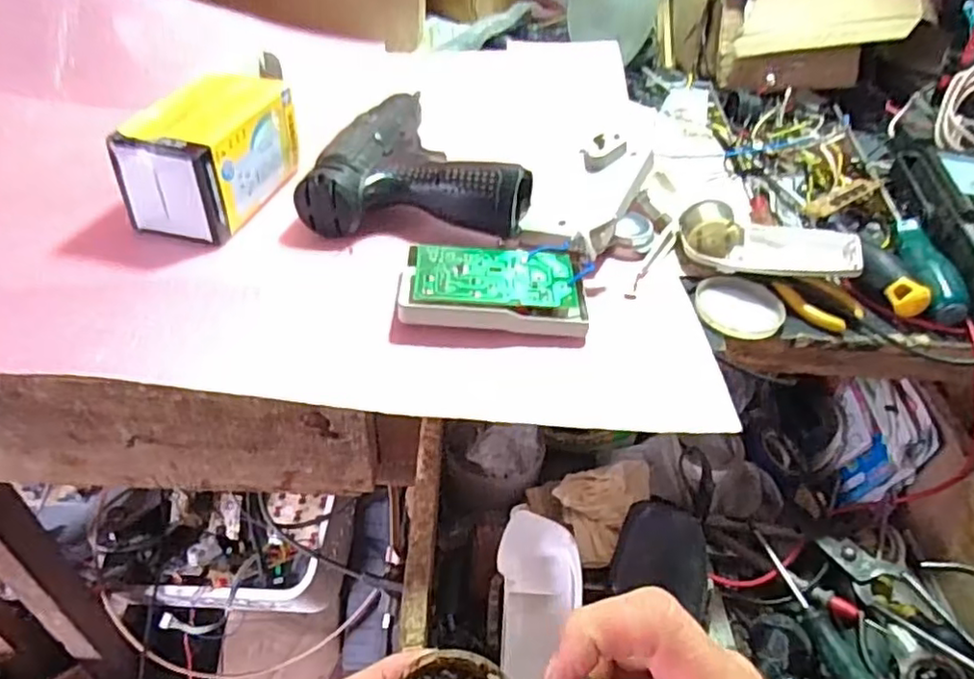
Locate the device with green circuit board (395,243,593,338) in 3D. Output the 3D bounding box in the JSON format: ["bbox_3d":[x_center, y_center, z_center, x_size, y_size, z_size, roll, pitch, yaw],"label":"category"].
[{"bbox_3d":[0.004,-0.031,0.400,0.114,0.025,0.065,-1,44,-9],"label":"device with green circuit board"}]

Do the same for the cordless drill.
[{"bbox_3d":[-0.045,-0.141,0.485,0.154,0.052,0.175,6,43,-1],"label":"cordless drill"}]

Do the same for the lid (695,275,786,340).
[{"bbox_3d":[0.168,-0.022,0.426,0.055,0.010,0.055,4,43,-4],"label":"lid"}]

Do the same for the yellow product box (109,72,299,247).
[{"bbox_3d":[-0.188,-0.128,0.442,0.066,0.072,0.121,14,43,7],"label":"yellow product box"}]

